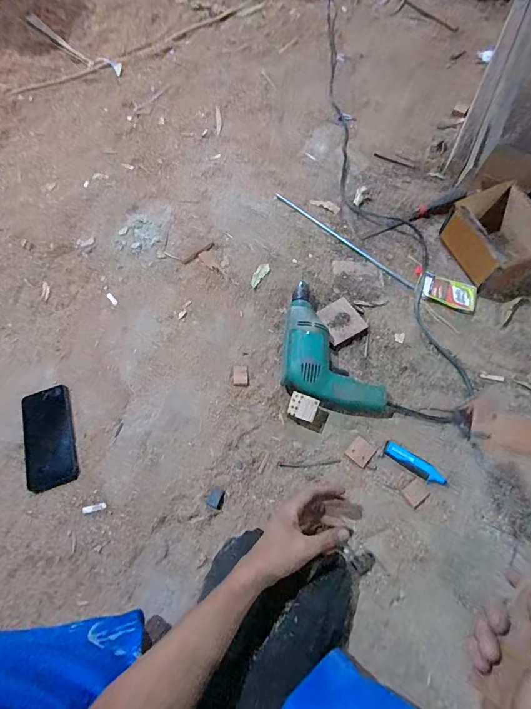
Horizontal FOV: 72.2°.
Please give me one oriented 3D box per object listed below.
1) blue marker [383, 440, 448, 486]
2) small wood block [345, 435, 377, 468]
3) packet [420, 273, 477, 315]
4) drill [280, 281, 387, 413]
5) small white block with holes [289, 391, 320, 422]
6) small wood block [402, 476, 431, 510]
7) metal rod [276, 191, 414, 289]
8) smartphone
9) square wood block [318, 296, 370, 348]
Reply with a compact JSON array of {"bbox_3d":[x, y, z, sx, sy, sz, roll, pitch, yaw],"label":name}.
[{"bbox_3d":[0.242,0.178,0.591,0.103,0.015,0.026,32,71,15],"label":"blue marker"},{"bbox_3d":[0.159,0.161,0.603,0.039,0.004,0.040,39,73,17],"label":"small wood block"},{"bbox_3d":[0.369,-0.123,0.727,0.104,0.016,0.063,21,68,11],"label":"packet"},{"bbox_3d":[0.084,0.000,0.646,0.145,0.059,0.275,-29,68,-12],"label":"drill"},{"bbox_3d":[0.064,0.093,0.623,0.046,0.036,0.042,21,67,10],"label":"small white block with holes"},{"bbox_3d":[0.239,0.217,0.575,0.042,0.004,0.033,-38,70,-14],"label":"small wood block"},{"bbox_3d":[0.167,-0.255,0.802,0.382,0.008,0.015,42,74,18],"label":"metal rod"},{"bbox_3d":[-0.375,0.143,0.632,0.084,0.007,0.173,-19,66,-6],"label":"smartphone"},{"bbox_3d":[0.145,-0.062,0.702,0.081,0.026,0.082,-29,68,-10],"label":"square wood block"}]

